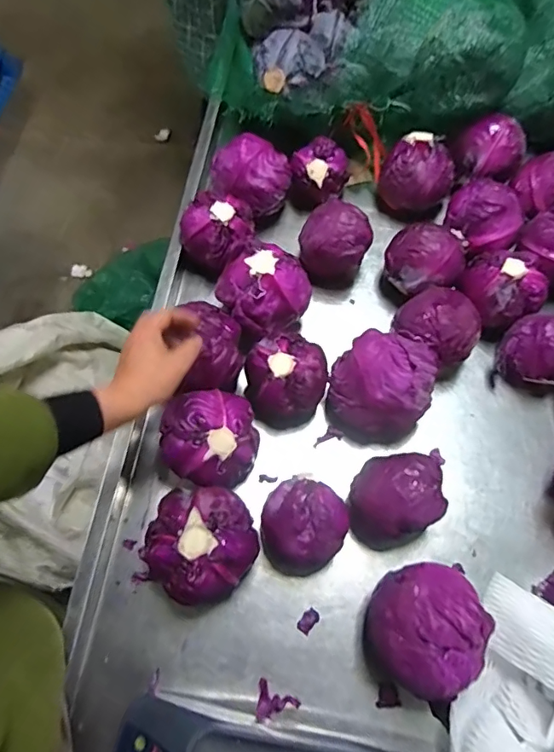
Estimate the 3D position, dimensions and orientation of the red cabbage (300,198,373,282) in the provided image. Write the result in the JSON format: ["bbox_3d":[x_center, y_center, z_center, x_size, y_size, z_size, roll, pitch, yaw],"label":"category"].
[{"bbox_3d":[0.090,-0.207,0.772,0.104,0.092,0.099,4,64,3],"label":"red cabbage"}]

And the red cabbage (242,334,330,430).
[{"bbox_3d":[0.012,0.004,0.686,0.113,0.109,0.104,0,63,1],"label":"red cabbage"}]

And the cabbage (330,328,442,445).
[{"bbox_3d":[0.137,0.010,0.658,0.134,0.113,0.119,-6,63,-2],"label":"cabbage"}]

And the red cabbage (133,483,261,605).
[{"bbox_3d":[-0.087,0.195,0.579,0.118,0.101,0.126,0,63,1],"label":"red cabbage"}]

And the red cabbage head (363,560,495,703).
[{"bbox_3d":[0.160,0.275,0.550,0.116,0.116,0.132,12,64,7],"label":"red cabbage head"}]

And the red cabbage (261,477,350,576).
[{"bbox_3d":[0.033,0.182,0.601,0.095,0.087,0.099,0,63,1],"label":"red cabbage"}]

